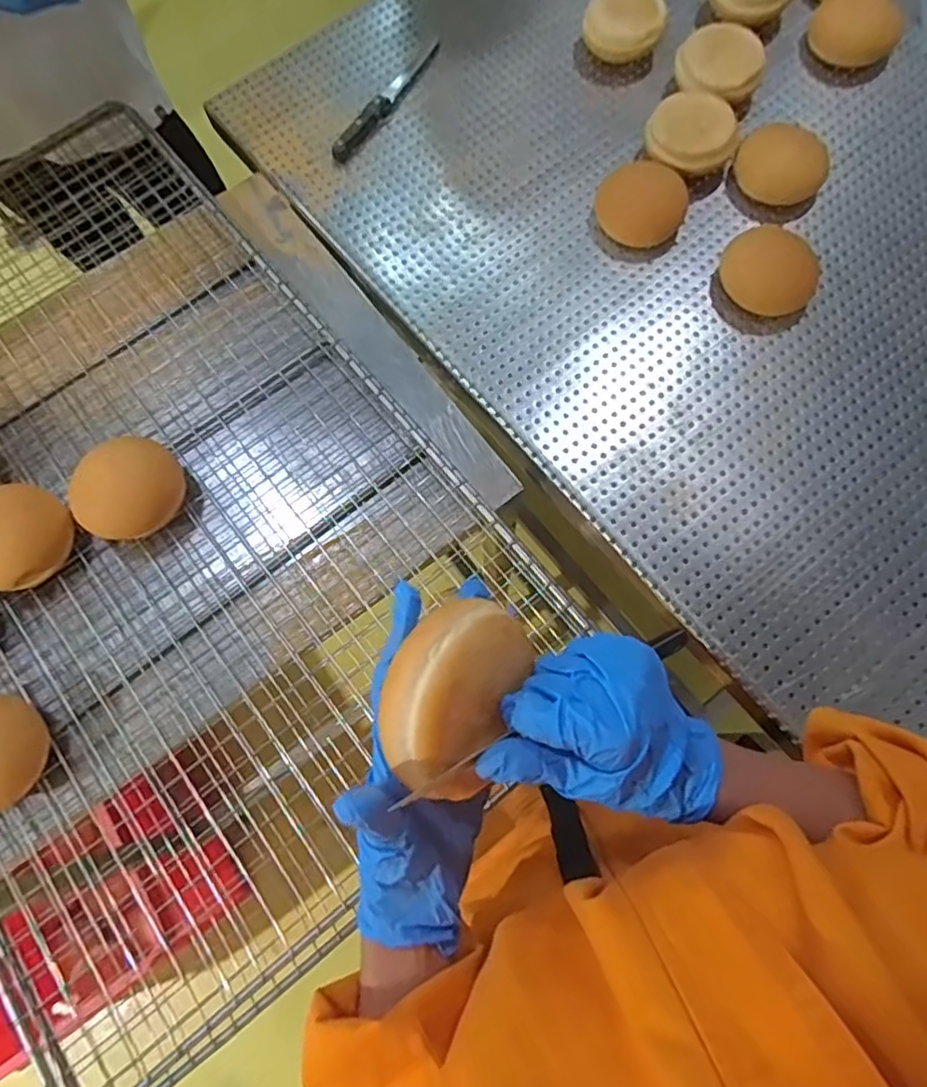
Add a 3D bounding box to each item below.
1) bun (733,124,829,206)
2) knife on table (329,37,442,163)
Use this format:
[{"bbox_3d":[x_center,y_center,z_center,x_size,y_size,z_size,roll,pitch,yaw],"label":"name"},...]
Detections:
[{"bbox_3d":[0.361,-0.430,0.723,0.096,0.049,0.096,0,71,1],"label":"bun"},{"bbox_3d":[-0.092,-0.536,0.771,0.025,0.018,0.205,32,75,11],"label":"knife on table"}]

